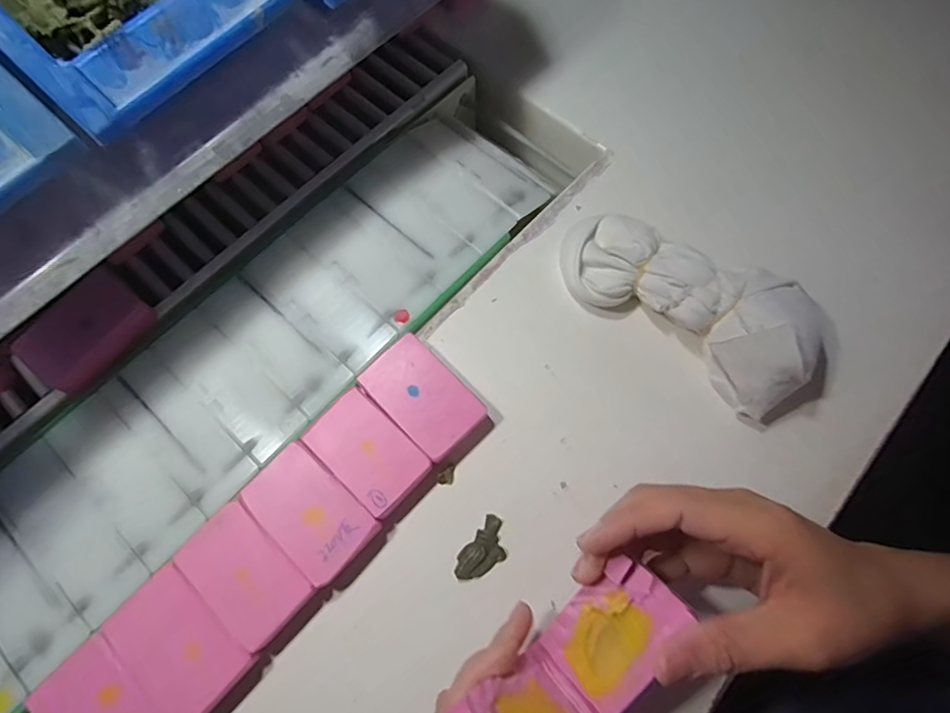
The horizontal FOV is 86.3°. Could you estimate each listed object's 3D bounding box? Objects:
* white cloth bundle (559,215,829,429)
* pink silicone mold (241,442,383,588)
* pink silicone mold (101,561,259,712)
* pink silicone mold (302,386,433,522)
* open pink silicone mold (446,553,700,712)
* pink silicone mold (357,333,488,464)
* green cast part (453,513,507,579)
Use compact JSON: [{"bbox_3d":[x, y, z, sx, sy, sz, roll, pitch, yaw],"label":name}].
[{"bbox_3d":[0.129,-0.036,0.313,0.165,0.051,0.073,37,75,10],"label":"white cloth bundle"},{"bbox_3d":[-0.091,0.087,0.284,0.070,0.013,0.044,42,76,12],"label":"pink silicone mold"},{"bbox_3d":[-0.152,0.147,0.262,0.070,0.014,0.044,42,76,12],"label":"pink silicone mold"},{"bbox_3d":[-0.062,0.056,0.296,0.068,0.015,0.042,42,76,12],"label":"pink silicone mold"},{"bbox_3d":[0.041,0.142,0.218,0.108,0.047,0.049,-30,74,-26],"label":"open pink silicone mold"},{"bbox_3d":[-0.031,0.025,0.308,0.044,0.018,0.069,-43,77,-14],"label":"pink silicone mold"},{"bbox_3d":[0.005,0.110,0.286,0.021,0.004,0.038,36,74,10],"label":"green cast part"}]

